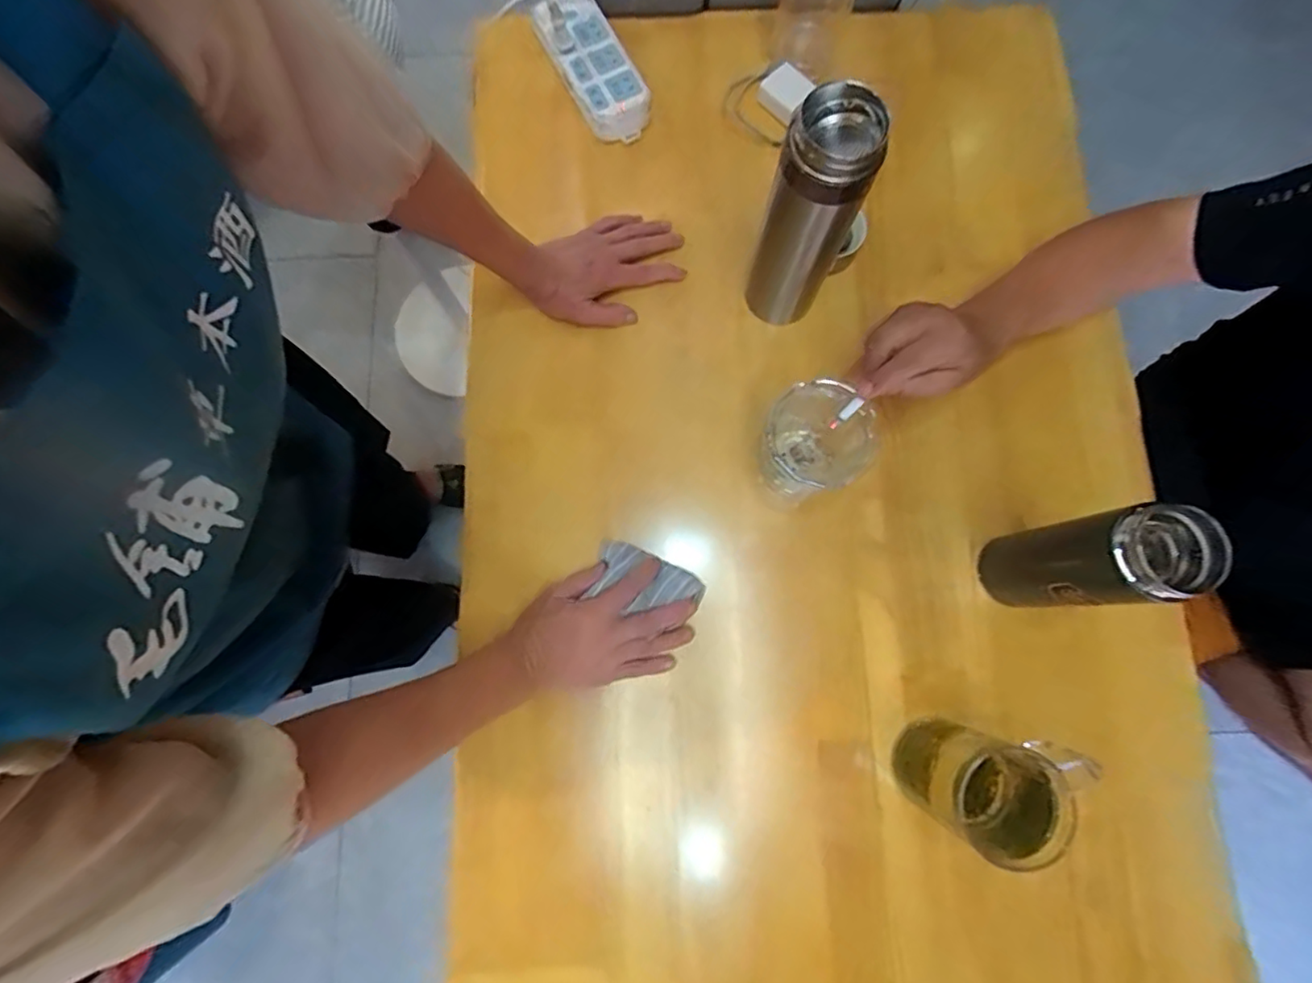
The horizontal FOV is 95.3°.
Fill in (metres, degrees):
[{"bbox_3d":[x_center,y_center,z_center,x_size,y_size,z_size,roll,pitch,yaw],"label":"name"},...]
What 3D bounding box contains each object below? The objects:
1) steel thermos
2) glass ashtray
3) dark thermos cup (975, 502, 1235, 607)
[{"bbox_3d":[0.132,-0.240,0.531,0.078,0.219,0.077,0,78,1],"label":"steel thermos"},{"bbox_3d":[0.147,-0.041,0.559,0.091,0.107,0.083,0,78,1],"label":"glass ashtray"},{"bbox_3d":[0.343,0.058,0.486,0.063,0.202,0.065,0,78,1],"label":"dark thermos cup"}]

